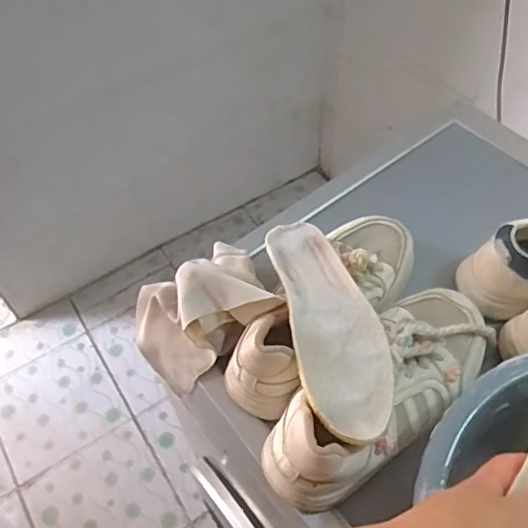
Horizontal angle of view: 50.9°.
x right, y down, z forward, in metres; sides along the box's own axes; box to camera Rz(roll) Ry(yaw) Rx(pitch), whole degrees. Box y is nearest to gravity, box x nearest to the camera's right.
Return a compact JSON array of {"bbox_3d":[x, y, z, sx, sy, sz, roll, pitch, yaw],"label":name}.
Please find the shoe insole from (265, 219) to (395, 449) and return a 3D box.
[{"bbox_3d":[0.058,0.043,0.503,0.077,0.016,0.238,-5,47,-8],"label":"shoe insole"}]

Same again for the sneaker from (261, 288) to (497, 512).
[{"bbox_3d":[0.108,0.102,0.488,0.255,0.080,0.099,-39,61,-24],"label":"sneaker"}]

